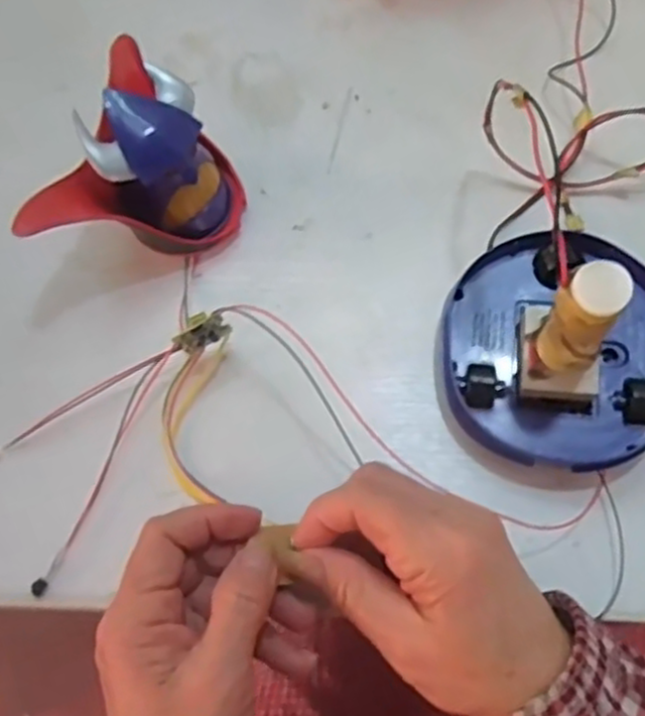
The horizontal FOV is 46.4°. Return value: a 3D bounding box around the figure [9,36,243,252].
[{"bbox_3d":[-0.087,-0.079,0.364,0.064,0.076,0.104,29,72,12],"label":"figure"}]

